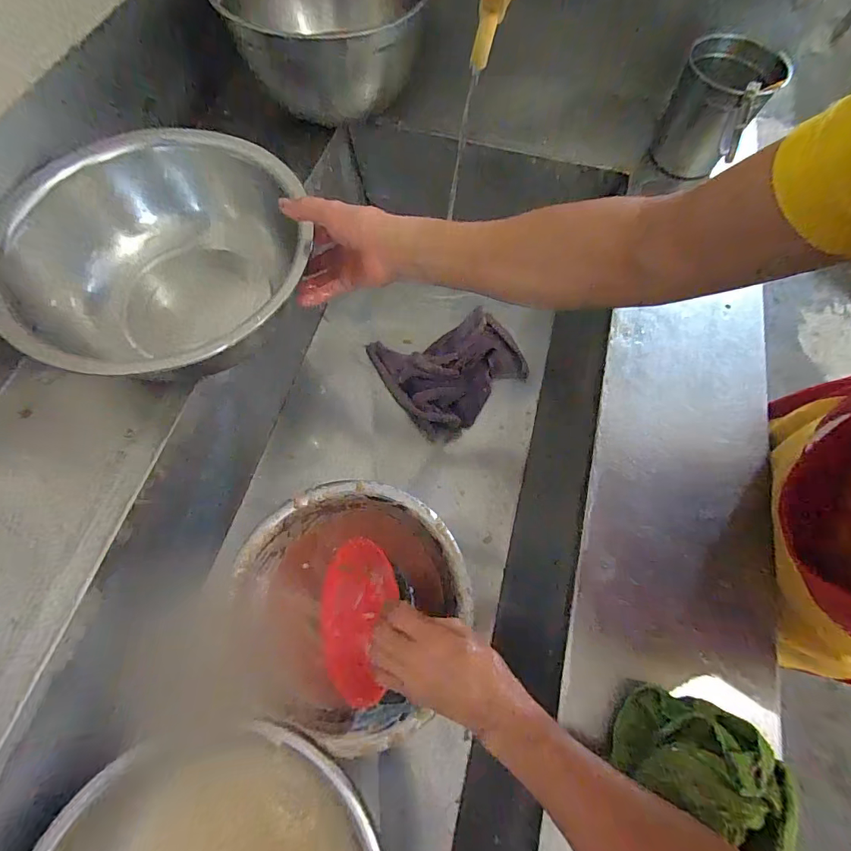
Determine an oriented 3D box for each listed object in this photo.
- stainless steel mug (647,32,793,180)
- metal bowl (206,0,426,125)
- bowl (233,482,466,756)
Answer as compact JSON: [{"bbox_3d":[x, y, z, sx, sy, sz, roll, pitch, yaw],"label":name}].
[{"bbox_3d":[0.431,-0.472,0.649,0.119,0.143,0.141,25,69,9],"label":"stainless steel mug"},{"bbox_3d":[-0.153,-0.616,0.667,0.311,0.130,0.287,-4,68,-3],"label":"metal bowl"},{"bbox_3d":[-0.079,0.214,0.540,0.274,0.099,0.287,-38,73,-15],"label":"bowl"}]

